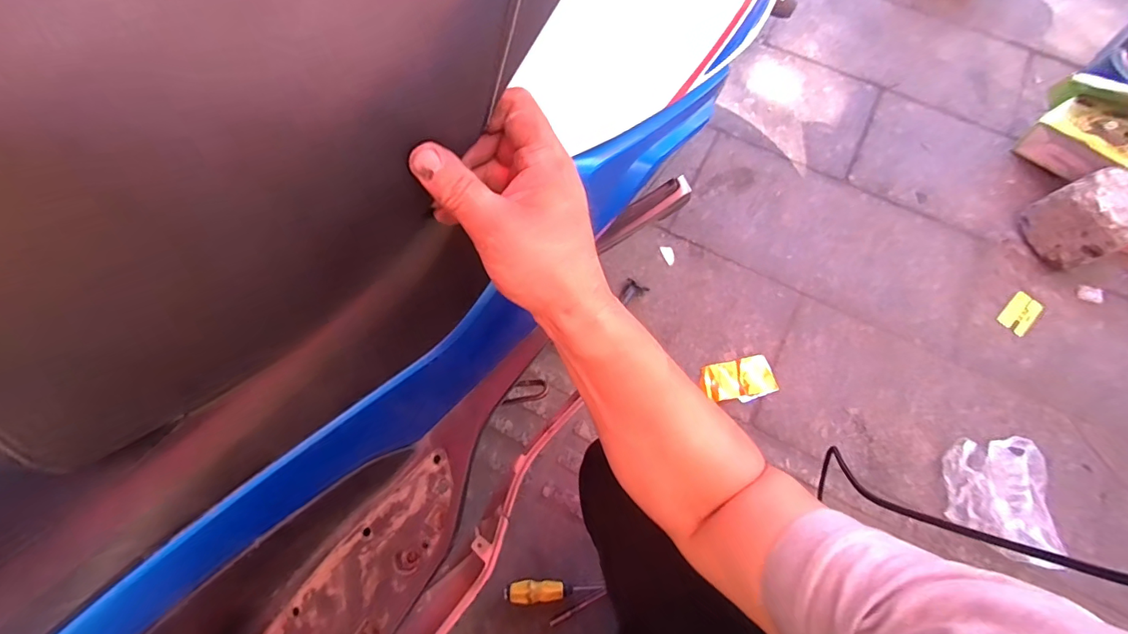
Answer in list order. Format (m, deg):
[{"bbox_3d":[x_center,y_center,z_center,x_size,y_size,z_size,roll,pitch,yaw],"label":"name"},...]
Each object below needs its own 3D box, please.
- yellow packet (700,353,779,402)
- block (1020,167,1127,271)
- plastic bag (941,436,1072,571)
[{"bbox_3d":[0.339,0.122,0.921,0.140,0.015,0.079,-13,73,-5],"label":"yellow packet"},{"bbox_3d":[1.080,-0.201,0.987,0.163,0.164,0.151,-25,74,-8],"label":"block"},{"bbox_3d":[0.773,0.312,0.842,0.174,0.035,0.205,13,73,4],"label":"plastic bag"}]

